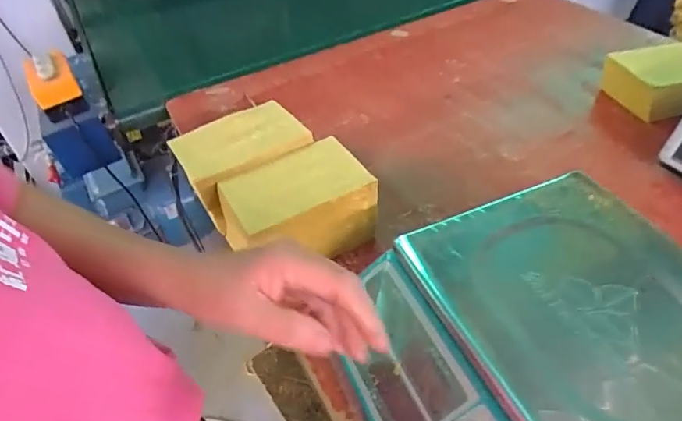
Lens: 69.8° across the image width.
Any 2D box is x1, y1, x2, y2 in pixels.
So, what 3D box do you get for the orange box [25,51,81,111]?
[{"bbox_3d":[-0.506,-0.230,0.858,0.075,0.057,0.112,-26,46,-19],"label":"orange box"}]

